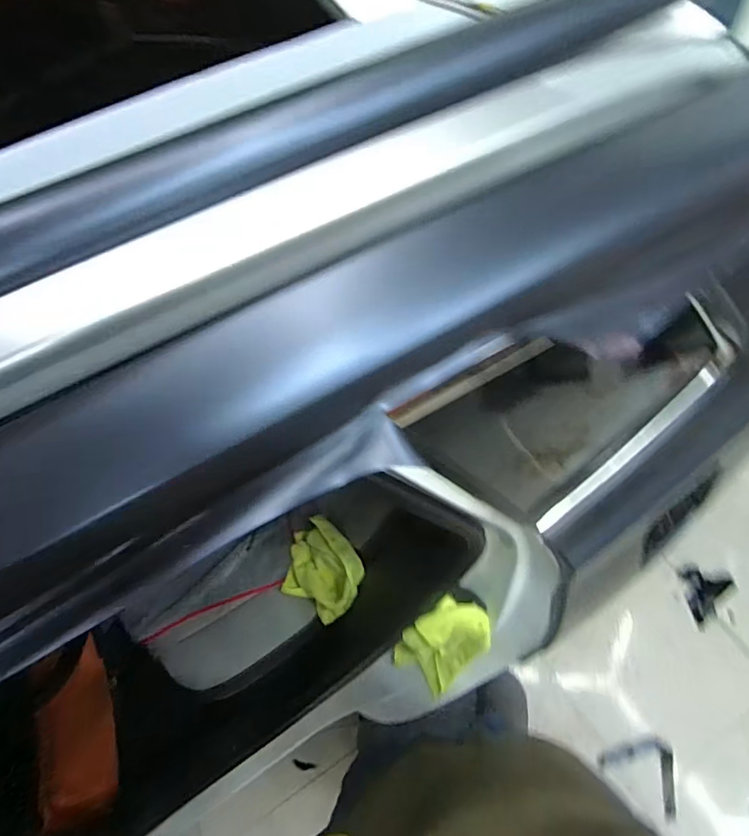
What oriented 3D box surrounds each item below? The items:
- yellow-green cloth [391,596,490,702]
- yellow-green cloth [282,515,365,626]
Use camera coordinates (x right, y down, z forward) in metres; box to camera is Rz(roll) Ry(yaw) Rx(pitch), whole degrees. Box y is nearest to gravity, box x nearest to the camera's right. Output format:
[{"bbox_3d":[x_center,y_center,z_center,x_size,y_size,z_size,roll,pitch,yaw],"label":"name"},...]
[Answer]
[{"bbox_3d":[0.125,0.433,0.909,0.151,0.291,0.055,6,42,6],"label":"yellow-green cloth"},{"bbox_3d":[-0.123,0.333,1.091,0.069,0.219,0.216,-7,58,-45],"label":"yellow-green cloth"}]

